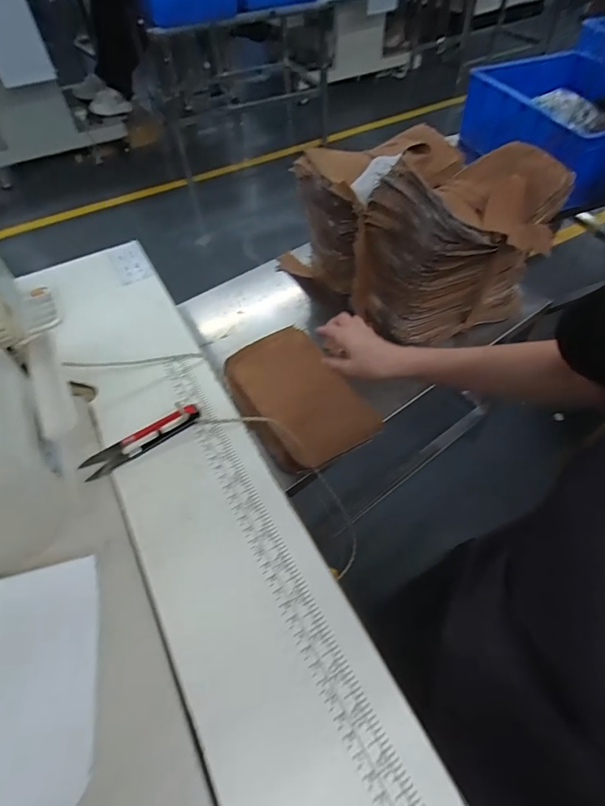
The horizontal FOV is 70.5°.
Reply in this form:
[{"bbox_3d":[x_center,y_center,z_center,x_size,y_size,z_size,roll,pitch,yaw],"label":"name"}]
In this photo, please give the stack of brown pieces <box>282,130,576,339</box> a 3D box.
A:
[{"bbox_3d":[0.183,-0.306,0.752,0.425,0.238,0.275,34,62,25],"label":"stack of brown pieces"}]

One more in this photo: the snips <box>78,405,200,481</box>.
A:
[{"bbox_3d":[-0.134,0.030,0.358,0.101,0.010,0.021,-30,57,-18],"label":"snips"}]

